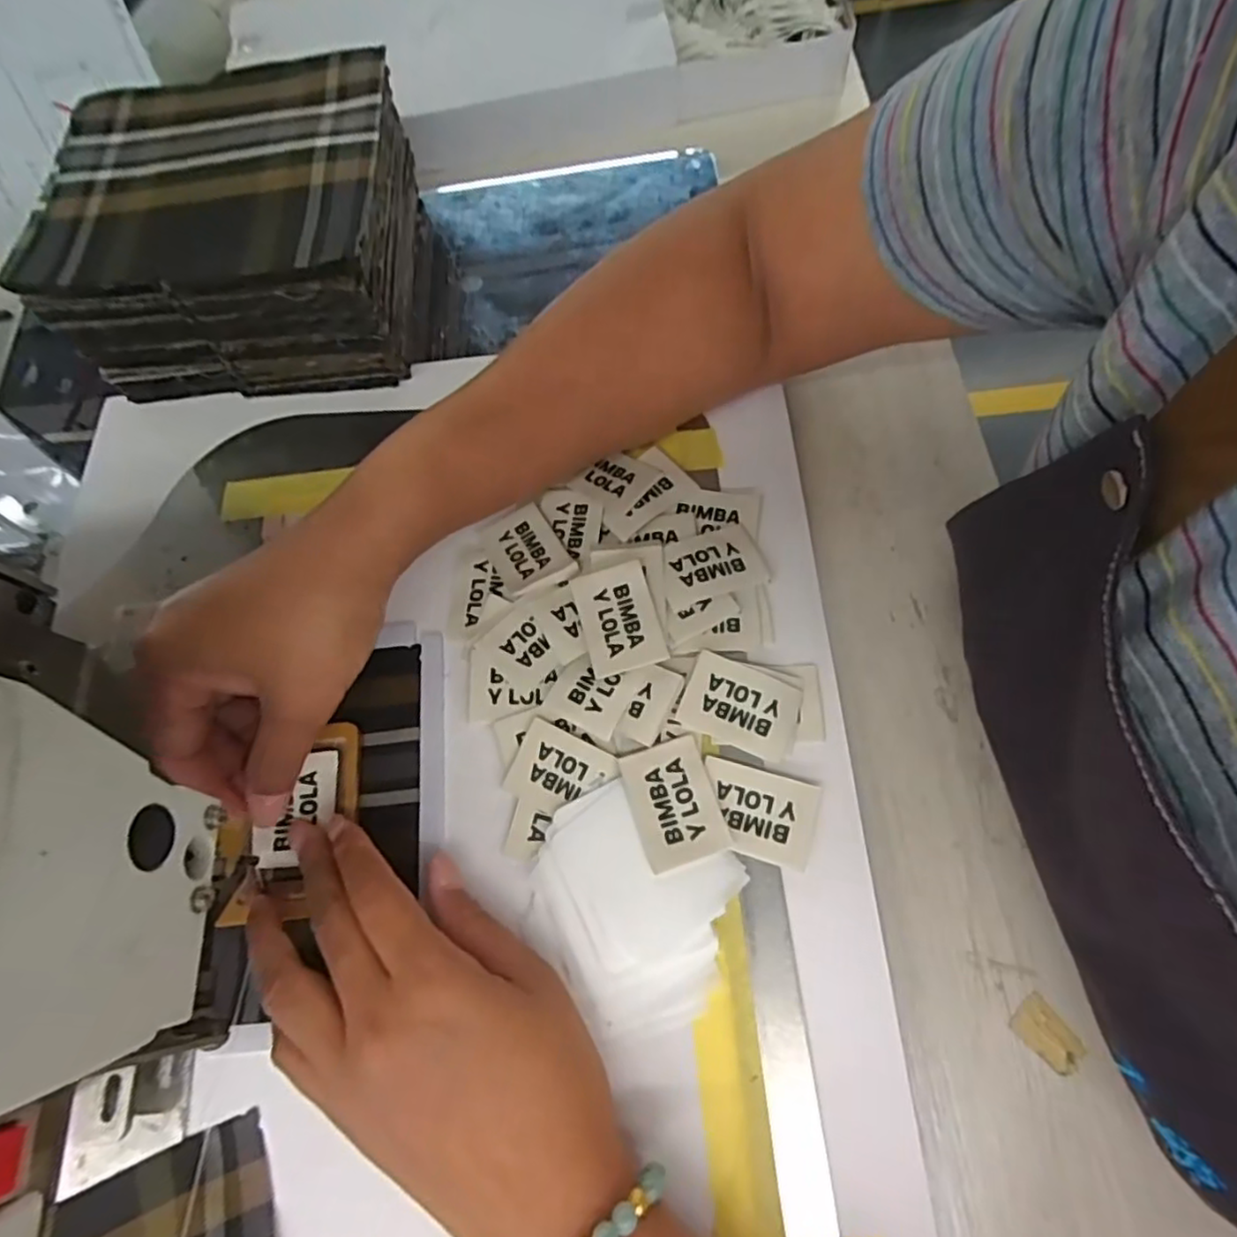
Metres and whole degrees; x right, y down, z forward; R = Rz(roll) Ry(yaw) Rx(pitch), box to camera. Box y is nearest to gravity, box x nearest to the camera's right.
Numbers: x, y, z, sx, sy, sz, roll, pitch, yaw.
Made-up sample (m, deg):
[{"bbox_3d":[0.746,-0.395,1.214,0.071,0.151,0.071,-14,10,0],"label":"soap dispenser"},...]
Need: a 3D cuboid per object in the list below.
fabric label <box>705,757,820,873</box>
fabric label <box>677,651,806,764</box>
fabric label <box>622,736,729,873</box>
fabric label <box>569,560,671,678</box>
[{"bbox_3d":[0.057,0.080,0.270,0.045,0.004,0.034,13,74,12],"label":"fabric label"},{"bbox_3d":[0.054,0.038,0.286,0.049,0.004,0.035,19,79,11],"label":"fabric label"},{"bbox_3d":[0.023,0.076,0.272,0.033,0.004,0.049,-16,63,-6],"label":"fabric label"},{"bbox_3d":[0.000,0.000,0.297,0.034,0.004,0.049,-18,66,3],"label":"fabric label"}]

